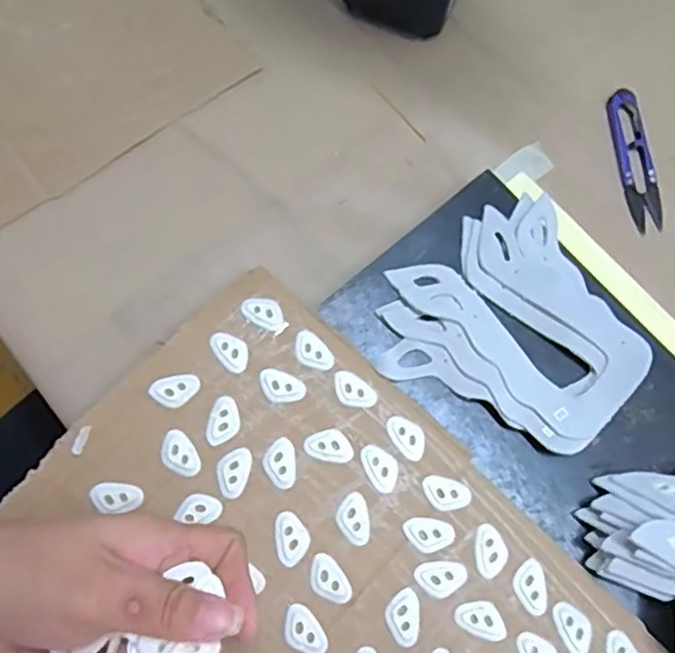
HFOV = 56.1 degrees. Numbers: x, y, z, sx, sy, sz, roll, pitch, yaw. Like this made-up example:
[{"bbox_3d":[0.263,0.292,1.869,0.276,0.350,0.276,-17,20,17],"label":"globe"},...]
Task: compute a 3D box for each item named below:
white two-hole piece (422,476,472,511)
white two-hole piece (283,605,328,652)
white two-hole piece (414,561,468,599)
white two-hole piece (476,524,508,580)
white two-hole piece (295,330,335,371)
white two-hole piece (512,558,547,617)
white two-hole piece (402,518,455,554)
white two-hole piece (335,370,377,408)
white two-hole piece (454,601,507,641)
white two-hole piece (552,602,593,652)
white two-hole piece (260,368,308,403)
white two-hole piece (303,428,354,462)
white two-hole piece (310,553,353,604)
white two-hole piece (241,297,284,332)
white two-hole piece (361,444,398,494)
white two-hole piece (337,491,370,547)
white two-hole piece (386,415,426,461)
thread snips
[{"bbox_3d":[0.058,0.088,0.332,0.025,0.004,0.016,8,73,0],"label":"white two-hole piece"},{"bbox_3d":[-0.017,0.151,0.311,0.017,0.004,0.026,-37,78,-12],"label":"white two-hole piece"},{"bbox_3d":[0.052,0.128,0.319,0.026,0.004,0.017,-3,74,-3],"label":"white two-hole piece"},{"bbox_3d":[0.079,0.115,0.324,0.016,0.004,0.025,0,73,-2],"label":"white two-hole piece"},{"bbox_3d":[-0.014,0.014,0.351,0.026,0.004,0.017,44,77,10],"label":"white two-hole piece"},{"bbox_3d":[0.098,0.132,0.319,0.016,0.004,0.025,-6,74,-4],"label":"white two-hole piece"},{"bbox_3d":[0.047,0.107,0.325,0.026,0.004,0.016,4,73,-1],"label":"white two-hole piece"},{"bbox_3d":[0.009,0.035,0.345,0.025,0.004,0.017,30,75,7],"label":"white two-hole piece"},{"bbox_3d":[0.072,0.145,0.314,0.026,0.004,0.016,11,73,1],"label":"white two-hole piece"},{"bbox_3d":[0.118,0.150,0.314,0.016,0.004,0.025,-28,76,-10],"label":"white two-hole piece"},{"bbox_3d":[-0.031,0.033,0.344,0.026,0.004,0.016,18,74,3],"label":"white two-hole piece"},{"bbox_3d":[-0.005,0.063,0.336,0.026,0.004,0.017,0,73,-2],"label":"white two-hole piece"},{"bbox_3d":[-0.004,0.128,0.318,0.017,0.004,0.026,-25,76,-9],"label":"white two-hole piece"},{"bbox_3d":[-0.042,-0.008,0.358,0.025,0.004,0.017,25,74,5],"label":"white two-hole piece"},{"bbox_3d":[0.023,0.074,0.334,0.016,0.004,0.026,-26,76,-9],"label":"white two-hole piece"},{"bbox_3d":[0.008,0.100,0.326,0.016,0.004,0.026,-9,74,-5],"label":"white two-hole piece"},{"bbox_3d":[0.038,0.059,0.340,0.016,0.004,0.025,-39,79,-12],"label":"white two-hole piece"},{"bbox_3d":[0.198,-0.112,0.422,0.024,0.008,0.100,-6,74,-4],"label":"thread snips"}]

